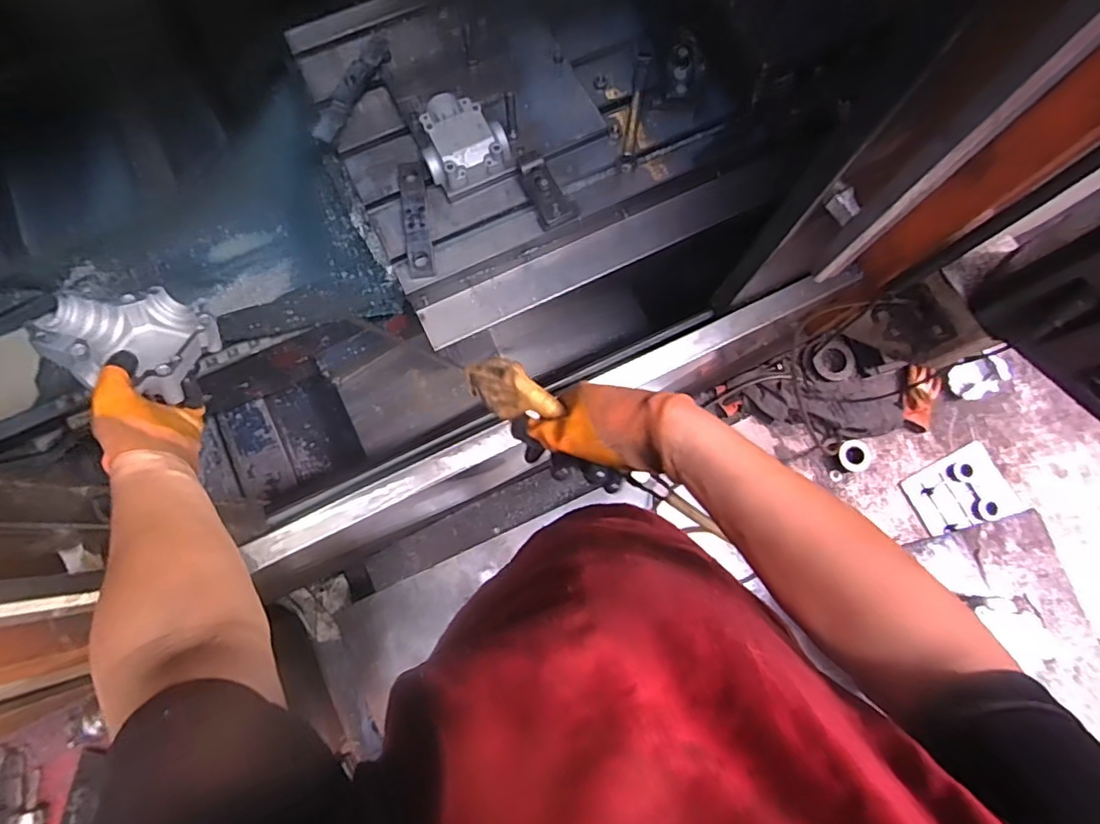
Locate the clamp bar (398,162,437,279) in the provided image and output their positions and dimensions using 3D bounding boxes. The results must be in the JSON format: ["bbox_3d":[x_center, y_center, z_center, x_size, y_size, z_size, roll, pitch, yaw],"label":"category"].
[{"bbox_3d":[-0.219,-0.317,0.938,0.042,0.015,0.204,-9,78,-3],"label":"clamp bar"}]

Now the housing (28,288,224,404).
[{"bbox_3d":[-0.446,-0.081,0.602,0.147,0.076,0.113,10,77,2],"label":"housing"}]

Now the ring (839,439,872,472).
[{"bbox_3d":[0.826,0.116,1.544,0.089,0.018,0.087,0,91,0],"label":"ring"}]

